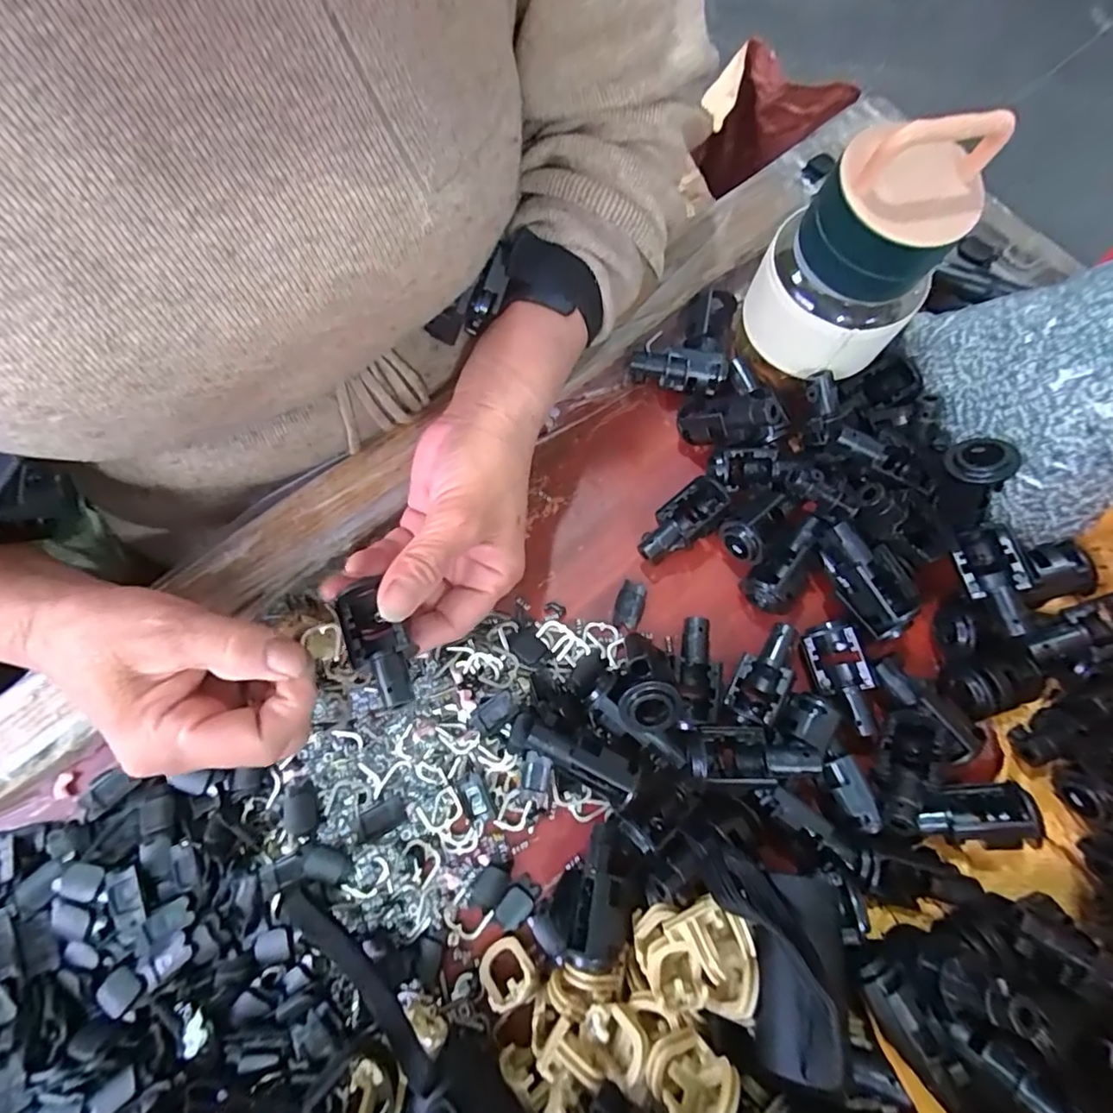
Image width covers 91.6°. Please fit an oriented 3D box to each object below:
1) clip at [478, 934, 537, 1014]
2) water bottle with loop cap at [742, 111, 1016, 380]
[{"bbox_3d":[-0.022,0.180,0.234,0.022,0.005,0.026,-33,39,-12],"label":"clip"},{"bbox_3d":[0.139,-0.140,0.254,0.073,0.117,0.060,28,75,9],"label":"water bottle with loop cap"}]

